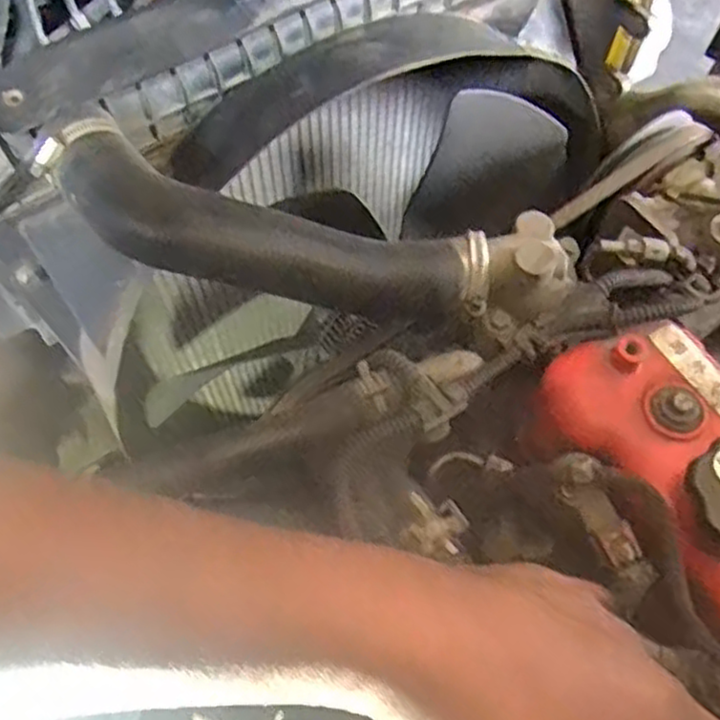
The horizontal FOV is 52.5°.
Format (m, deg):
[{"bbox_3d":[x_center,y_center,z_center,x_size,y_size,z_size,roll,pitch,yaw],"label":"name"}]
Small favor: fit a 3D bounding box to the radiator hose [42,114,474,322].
[{"bbox_3d":[-0.057,-0.073,0.408,0.247,0.064,0.053,13,57,13],"label":"radiator hose"}]

